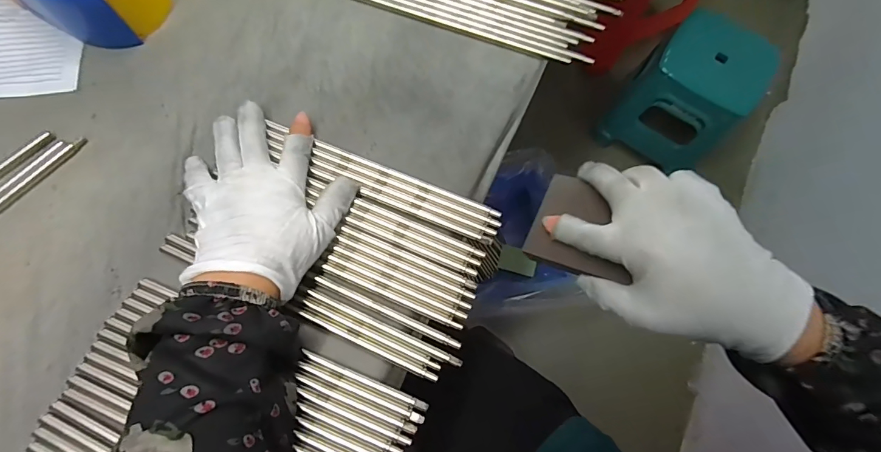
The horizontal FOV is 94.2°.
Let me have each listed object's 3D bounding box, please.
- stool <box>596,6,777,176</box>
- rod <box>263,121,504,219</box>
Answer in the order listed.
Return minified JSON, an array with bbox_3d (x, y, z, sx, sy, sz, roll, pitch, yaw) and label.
[{"bbox_3d":[0.614,-0.328,1.048,0.262,0.296,0.228,29,72,7],"label":"stool"},{"bbox_3d":[-0.048,-0.047,0.335,0.204,0.004,0.007,22,72,5],"label":"rod"}]

